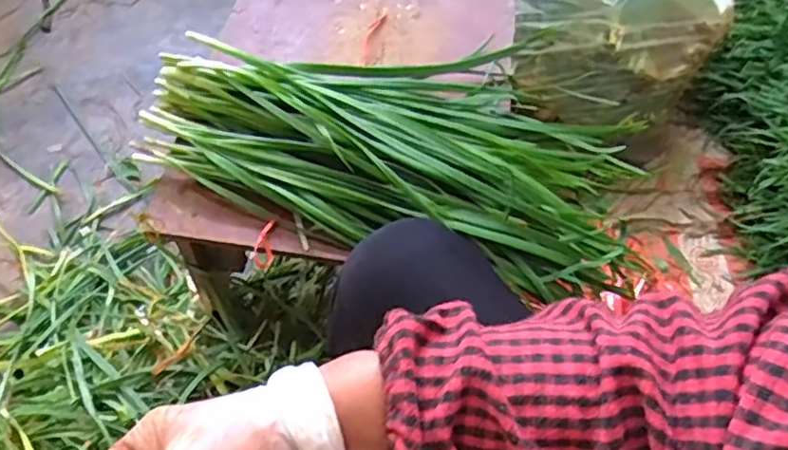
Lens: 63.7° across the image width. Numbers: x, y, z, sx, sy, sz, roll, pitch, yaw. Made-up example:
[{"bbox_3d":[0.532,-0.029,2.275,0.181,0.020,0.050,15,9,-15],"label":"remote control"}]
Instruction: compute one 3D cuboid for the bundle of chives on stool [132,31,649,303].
[{"bbox_3d":[0.017,-0.106,0.621,0.445,0.093,0.269,17,59,2],"label":"bundle of chives on stool"}]

